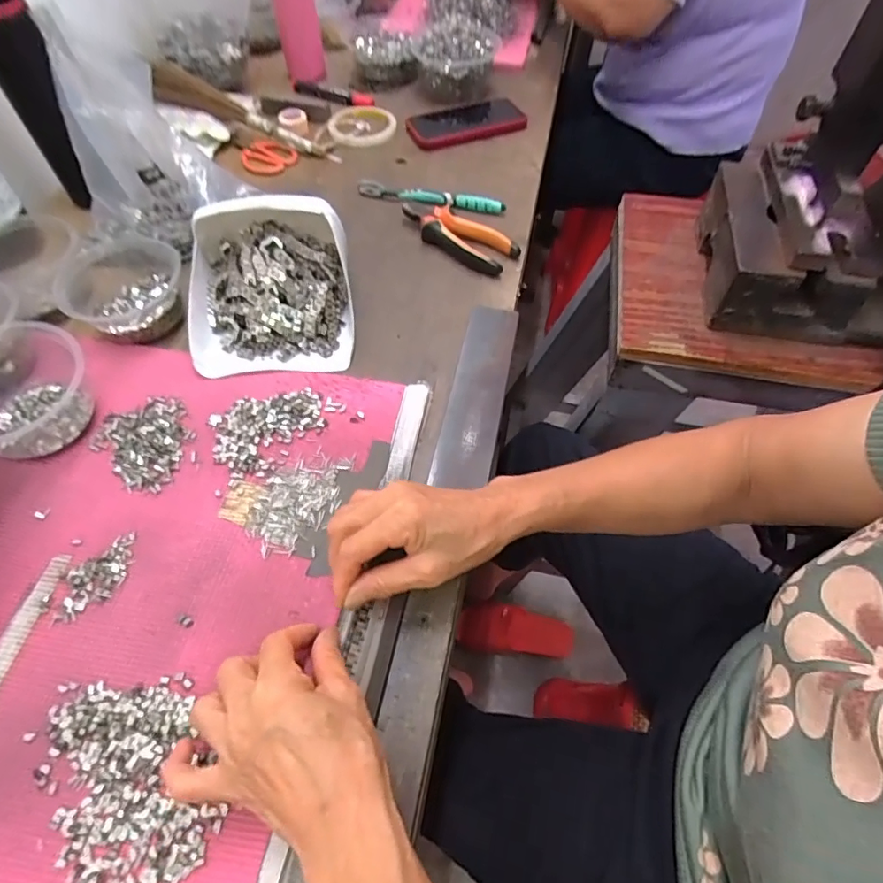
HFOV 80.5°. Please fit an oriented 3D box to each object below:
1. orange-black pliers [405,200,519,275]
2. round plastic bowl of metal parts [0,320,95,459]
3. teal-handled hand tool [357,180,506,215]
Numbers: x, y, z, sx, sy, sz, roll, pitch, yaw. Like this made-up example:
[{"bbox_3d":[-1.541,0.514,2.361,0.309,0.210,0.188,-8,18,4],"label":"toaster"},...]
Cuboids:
[{"bbox_3d":[0.015,-0.240,0.602,0.153,0.023,0.051,34,62,19],"label":"orange-black pliers"},{"bbox_3d":[-0.364,-0.048,0.440,0.124,0.061,0.106,25,60,14],"label":"round plastic bowl of metal parts"},{"bbox_3d":[-0.014,-0.306,0.651,0.186,0.015,0.021,12,57,6],"label":"teal-handled hand tool"}]

